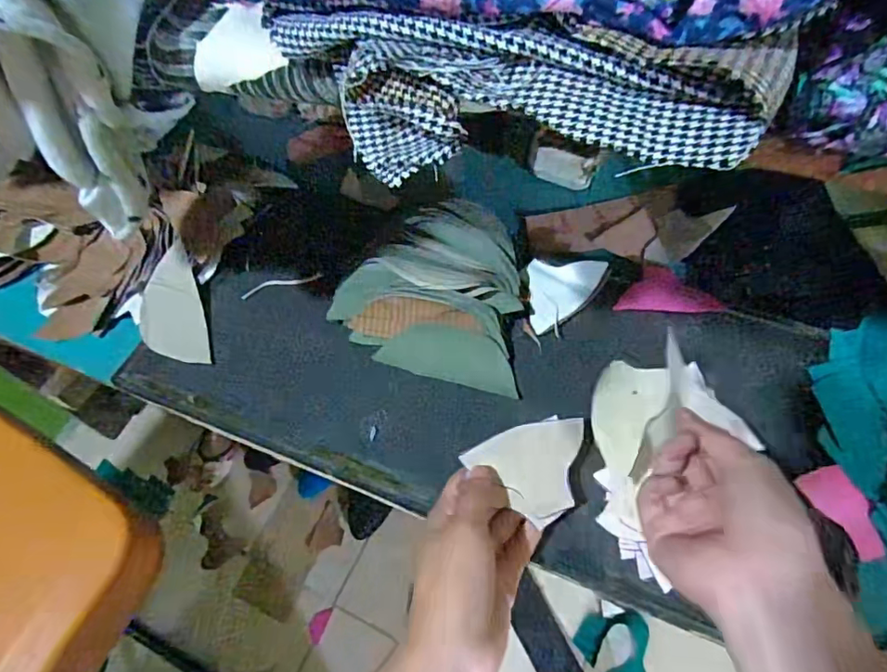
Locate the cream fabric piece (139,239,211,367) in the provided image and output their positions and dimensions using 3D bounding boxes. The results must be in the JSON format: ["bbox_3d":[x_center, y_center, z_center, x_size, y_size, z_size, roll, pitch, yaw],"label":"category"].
[{"bbox_3d":[-0.225,-0.022,0.431,0.049,0.026,0.109,-19,58,-9],"label":"cream fabric piece"}]

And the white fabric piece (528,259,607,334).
[{"bbox_3d":[0.103,-0.035,0.433,0.062,0.008,0.070,1,57,4],"label":"white fabric piece"}]

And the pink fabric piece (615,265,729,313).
[{"bbox_3d":[0.184,-0.041,0.442,0.083,0.011,0.055,0,57,3],"label":"pink fabric piece"}]

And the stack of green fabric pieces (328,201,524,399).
[{"bbox_3d":[-0.009,-0.039,0.411,0.145,0.067,0.125,11,59,9],"label":"stack of green fabric pieces"}]

